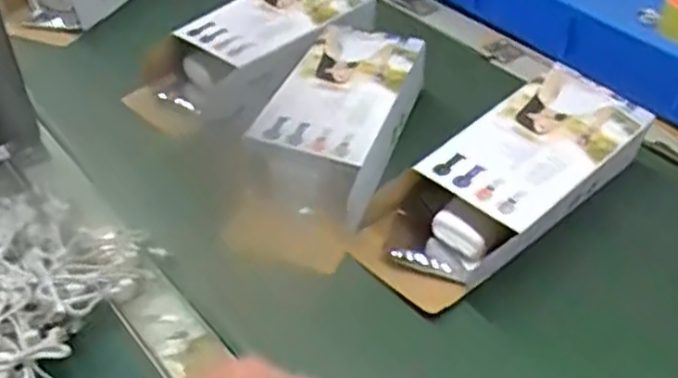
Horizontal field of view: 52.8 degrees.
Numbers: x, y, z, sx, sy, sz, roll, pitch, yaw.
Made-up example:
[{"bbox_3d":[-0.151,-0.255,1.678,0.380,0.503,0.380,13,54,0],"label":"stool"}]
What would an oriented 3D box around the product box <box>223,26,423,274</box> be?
[{"bbox_3d":[-0.007,-0.047,0.571,0.100,0.050,0.251,11,46,14],"label":"product box"}]

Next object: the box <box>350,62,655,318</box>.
[{"bbox_3d":[0.132,-0.004,0.527,0.254,0.051,0.110,-30,50,-25],"label":"box"}]

